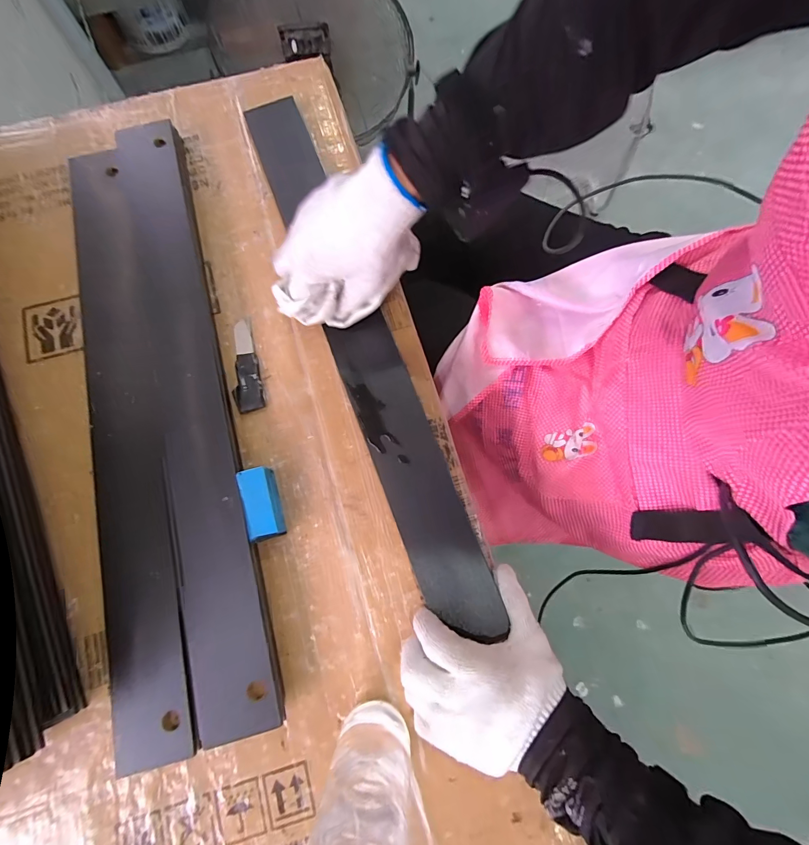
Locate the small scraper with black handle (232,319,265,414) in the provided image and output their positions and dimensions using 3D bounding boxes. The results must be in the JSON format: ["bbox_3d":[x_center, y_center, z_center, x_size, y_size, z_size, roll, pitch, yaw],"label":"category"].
[{"bbox_3d":[-0.161,-0.058,0.374,0.026,0.005,0.096,-14,78,-5],"label":"small scraper with black handle"}]

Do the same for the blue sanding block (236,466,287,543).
[{"bbox_3d":[-0.124,0.071,0.331,0.029,0.025,0.061,-16,78,-5],"label":"blue sanding block"}]

